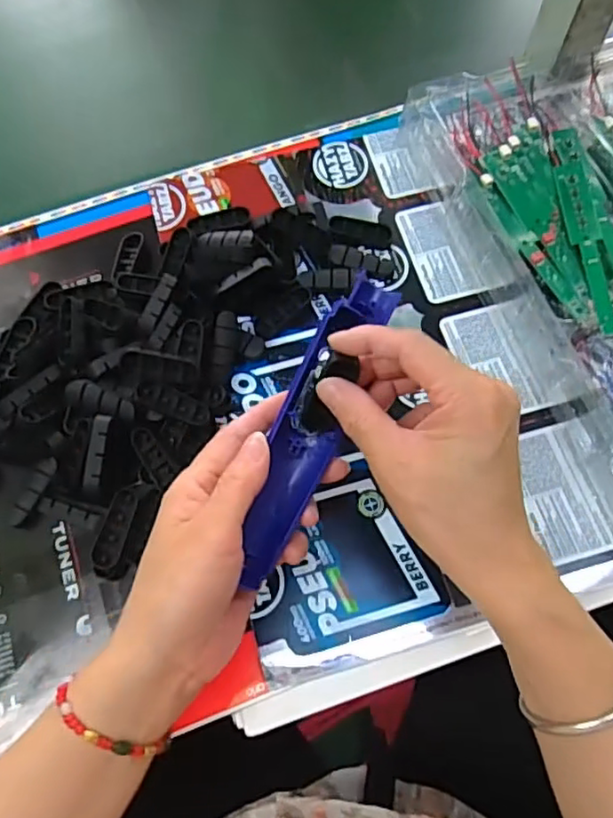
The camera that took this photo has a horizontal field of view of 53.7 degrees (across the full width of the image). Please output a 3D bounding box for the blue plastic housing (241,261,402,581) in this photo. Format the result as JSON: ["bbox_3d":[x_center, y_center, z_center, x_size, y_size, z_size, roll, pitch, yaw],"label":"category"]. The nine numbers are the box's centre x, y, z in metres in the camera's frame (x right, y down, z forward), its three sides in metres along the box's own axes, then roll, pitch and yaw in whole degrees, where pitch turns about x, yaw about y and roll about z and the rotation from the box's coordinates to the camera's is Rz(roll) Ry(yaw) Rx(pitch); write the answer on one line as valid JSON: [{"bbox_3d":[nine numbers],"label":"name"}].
[{"bbox_3d":[0.003,0.010,0.320,0.032,0.019,0.168,21,86,11],"label":"blue plastic housing"}]

